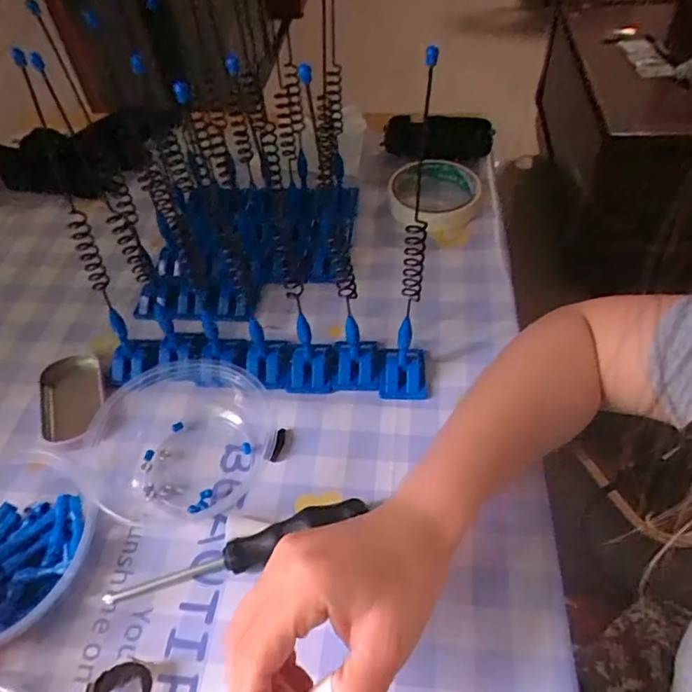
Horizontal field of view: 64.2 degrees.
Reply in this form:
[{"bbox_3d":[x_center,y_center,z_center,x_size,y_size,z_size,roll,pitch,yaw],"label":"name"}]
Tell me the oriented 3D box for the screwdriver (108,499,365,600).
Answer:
[{"bbox_3d":[-0.064,0.121,0.325,0.156,0.026,0.020,-17,52,-11],"label":"screwdriver"}]

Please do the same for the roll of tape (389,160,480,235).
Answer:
[{"bbox_3d":[0.086,-0.145,0.534,0.083,0.026,0.089,-2,51,2],"label":"roll of tape"}]

